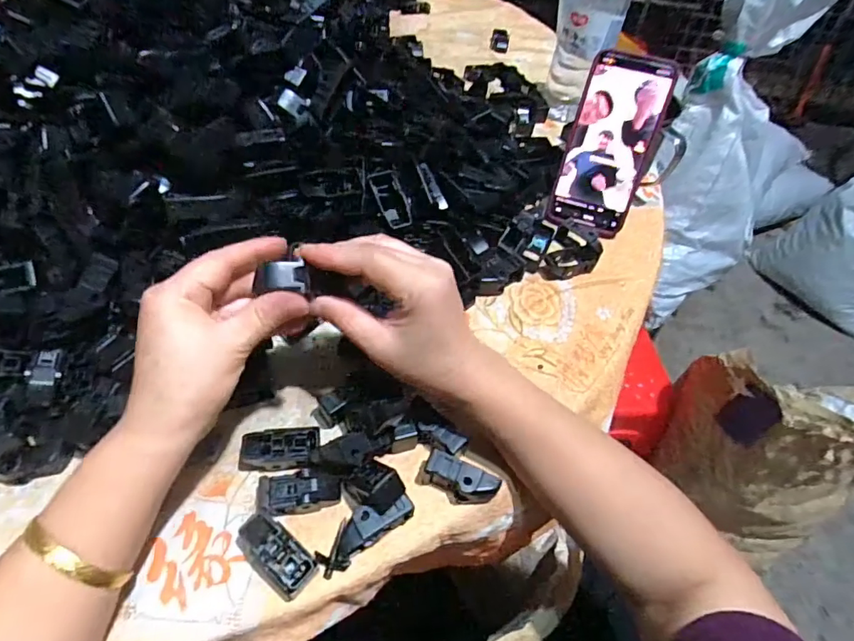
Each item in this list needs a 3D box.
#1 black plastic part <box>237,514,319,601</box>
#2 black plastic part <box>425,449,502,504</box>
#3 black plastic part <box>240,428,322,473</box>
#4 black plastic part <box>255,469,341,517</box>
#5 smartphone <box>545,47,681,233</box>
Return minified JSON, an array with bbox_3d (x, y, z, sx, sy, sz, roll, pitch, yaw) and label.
[{"bbox_3d":[-0.089,0.138,0.291,0.047,0.017,0.025,35,58,20],"label":"black plastic part"},{"bbox_3d":[0.023,0.105,0.325,0.047,0.021,0.020,24,55,13],"label":"black plastic part"},{"bbox_3d":[-0.098,0.086,0.328,0.052,0.016,0.025,-2,54,-7],"label":"black plastic part"},{"bbox_3d":[-0.080,0.109,0.312,0.051,0.016,0.023,1,52,-20],"label":"black plastic part"},{"bbox_3d":[0.171,-0.164,0.464,0.079,0.155,0.013,18,20,16],"label":"smartphone"}]

